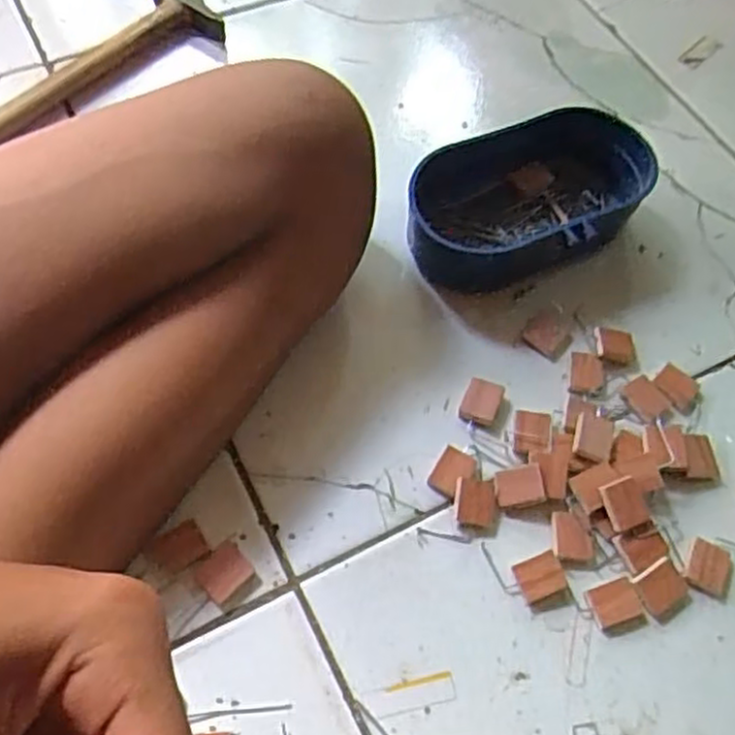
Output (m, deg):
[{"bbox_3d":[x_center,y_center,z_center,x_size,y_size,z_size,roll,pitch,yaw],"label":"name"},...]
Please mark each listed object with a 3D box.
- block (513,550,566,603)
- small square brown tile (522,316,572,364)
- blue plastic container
[{"bbox_3d":[0.085,0.103,0.368,0.023,0.007,0.019,-17,65,-13],"label":"block"},{"bbox_3d":[0.105,-0.019,0.436,0.026,0.004,0.023,38,66,15],"label":"small square brown tile"},{"bbox_3d":[0.097,-0.099,0.454,0.147,0.051,0.090,-19,65,-13],"label":"blue plastic container"}]

